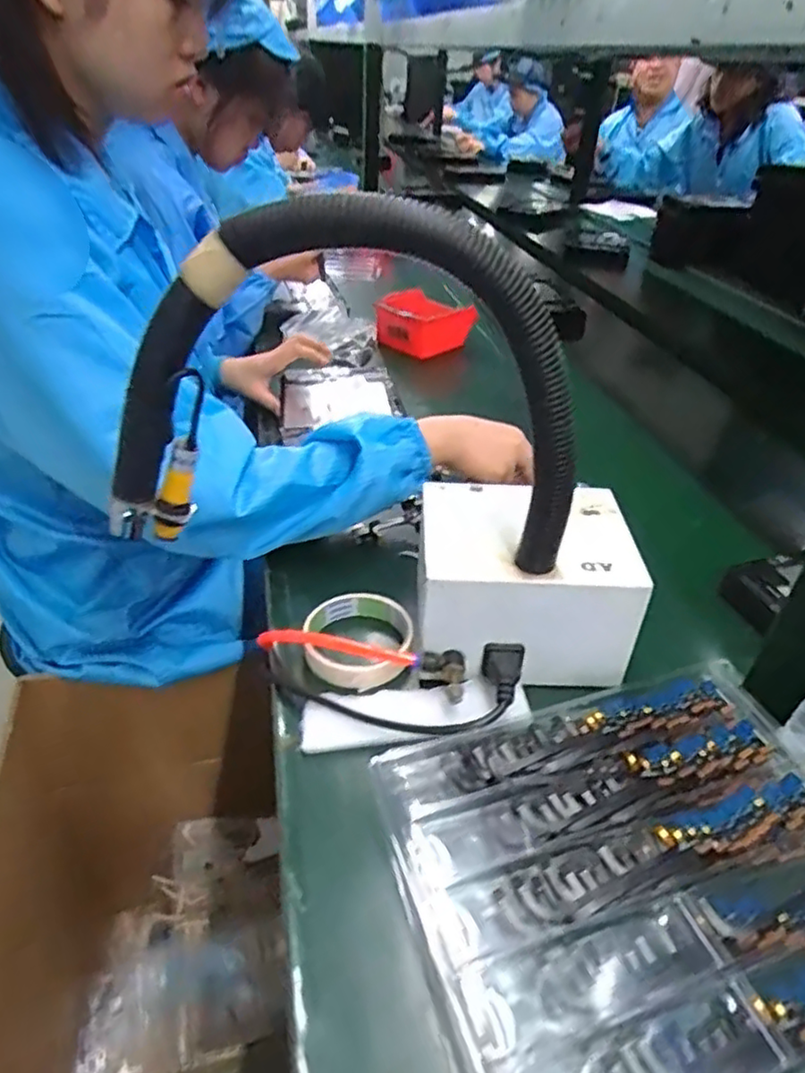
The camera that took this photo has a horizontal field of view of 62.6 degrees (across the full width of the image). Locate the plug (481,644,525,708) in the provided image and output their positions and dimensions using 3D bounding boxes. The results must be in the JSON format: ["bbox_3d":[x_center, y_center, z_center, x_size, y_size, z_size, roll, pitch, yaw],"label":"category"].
[{"bbox_3d":[0.070,0.099,0.476,0.028,0.022,0.047,11,36,11],"label":"plug"}]

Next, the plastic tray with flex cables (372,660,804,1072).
[{"bbox_3d":[0.144,0.190,0.382,0.281,0.020,0.224,-8,37,-15],"label":"plastic tray with flex cables"}]

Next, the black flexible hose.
[{"bbox_3d":[-0.037,-0.084,0.399,0.297,0.222,0.032,2,36,-1],"label":"black flexible hose"}]

